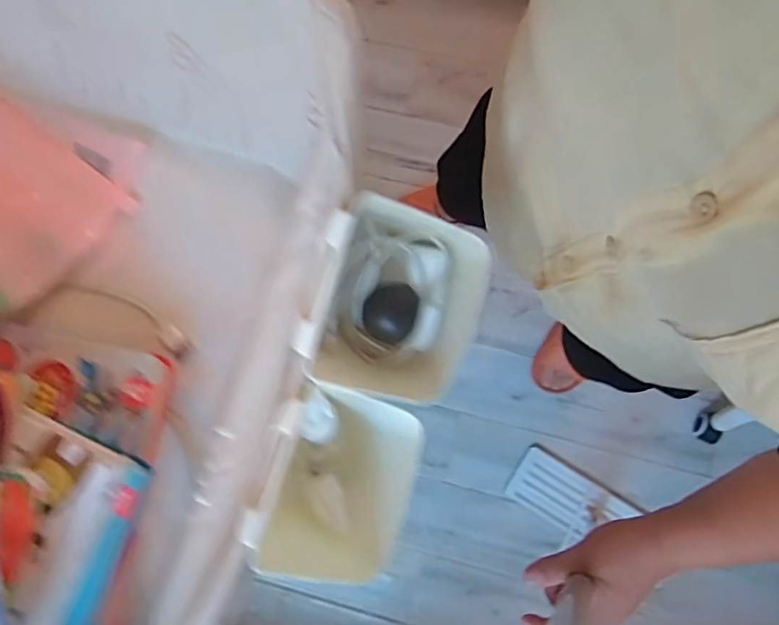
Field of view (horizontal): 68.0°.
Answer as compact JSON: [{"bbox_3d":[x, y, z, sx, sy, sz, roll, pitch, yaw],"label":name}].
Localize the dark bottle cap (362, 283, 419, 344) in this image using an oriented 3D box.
[{"bbox_3d":[0.000,-0.001,0.397,0.034,0.010,0.041,19,81,4],"label":"dark bottle cap"}]

